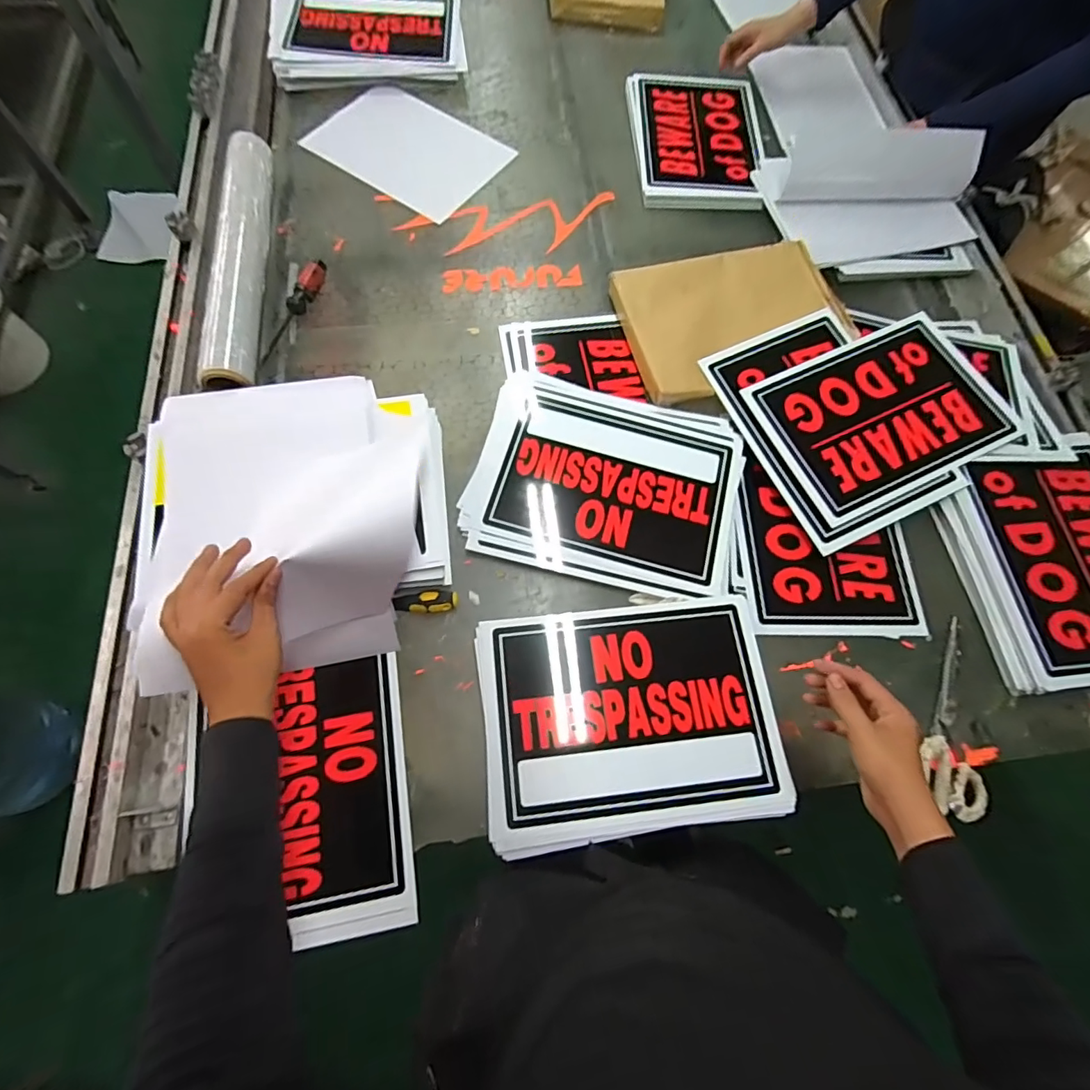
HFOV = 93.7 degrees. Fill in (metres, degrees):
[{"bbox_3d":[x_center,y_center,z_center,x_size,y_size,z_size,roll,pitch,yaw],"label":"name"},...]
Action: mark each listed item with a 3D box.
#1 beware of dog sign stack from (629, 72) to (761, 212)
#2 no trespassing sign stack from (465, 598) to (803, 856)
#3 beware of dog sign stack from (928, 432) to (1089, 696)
[{"bbox_3d":[0.311,-0.818,1.033,0.264,0.029,0.380,-1,70,-4],"label":"beware of dog sign stack"},{"bbox_3d":[0.104,0.210,0.635,0.356,0.024,0.265,-6,71,-6],"label":"no trespassing sign stack"},{"bbox_3d":[0.734,0.020,0.730,0.279,0.043,0.348,-6,71,-6],"label":"beware of dog sign stack"}]

